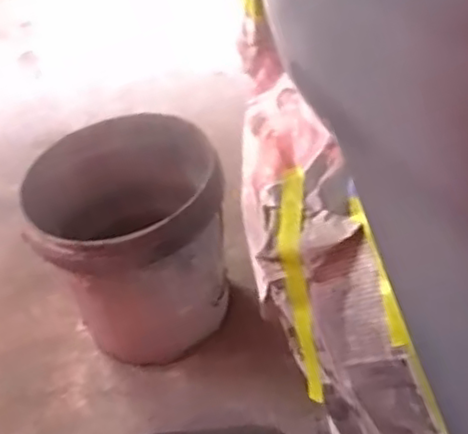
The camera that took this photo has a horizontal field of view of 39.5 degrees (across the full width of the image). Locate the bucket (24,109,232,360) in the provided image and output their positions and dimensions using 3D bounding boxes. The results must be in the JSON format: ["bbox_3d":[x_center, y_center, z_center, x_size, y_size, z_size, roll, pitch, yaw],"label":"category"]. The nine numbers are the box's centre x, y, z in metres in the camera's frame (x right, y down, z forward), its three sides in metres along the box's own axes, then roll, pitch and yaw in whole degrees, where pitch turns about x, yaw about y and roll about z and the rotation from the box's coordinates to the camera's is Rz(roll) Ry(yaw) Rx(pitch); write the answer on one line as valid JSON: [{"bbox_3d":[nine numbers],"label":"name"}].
[{"bbox_3d":[-0.163,0.042,1.060,0.274,0.291,0.291,-4,42,3],"label":"bucket"}]

